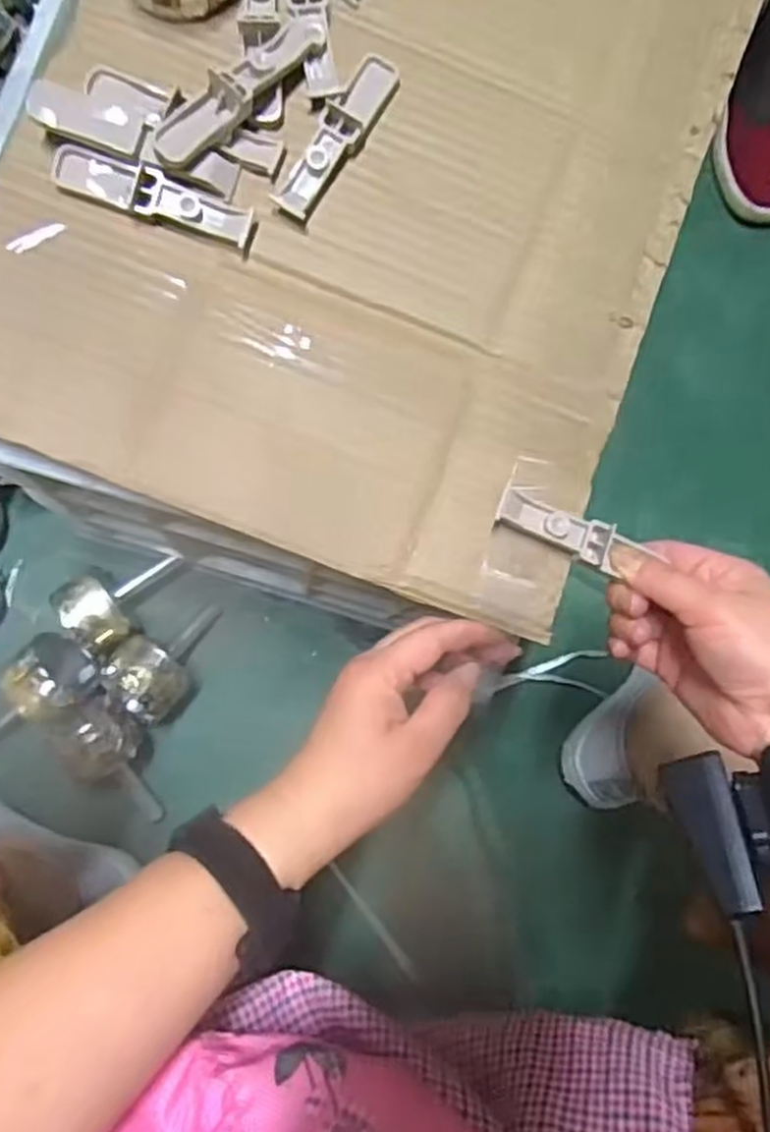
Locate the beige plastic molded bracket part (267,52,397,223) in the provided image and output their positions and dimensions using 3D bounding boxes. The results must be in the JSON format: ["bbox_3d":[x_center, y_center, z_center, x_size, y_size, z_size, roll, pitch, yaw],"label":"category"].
[{"bbox_3d":[-0.024,-0.218,0.398,0.021,0.014,0.097,30,81,-2],"label":"beige plastic molded bracket part"}]

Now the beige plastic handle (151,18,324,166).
[{"bbox_3d":[-0.072,-0.235,0.385,0.021,0.017,0.103,44,81,0],"label":"beige plastic handle"}]

